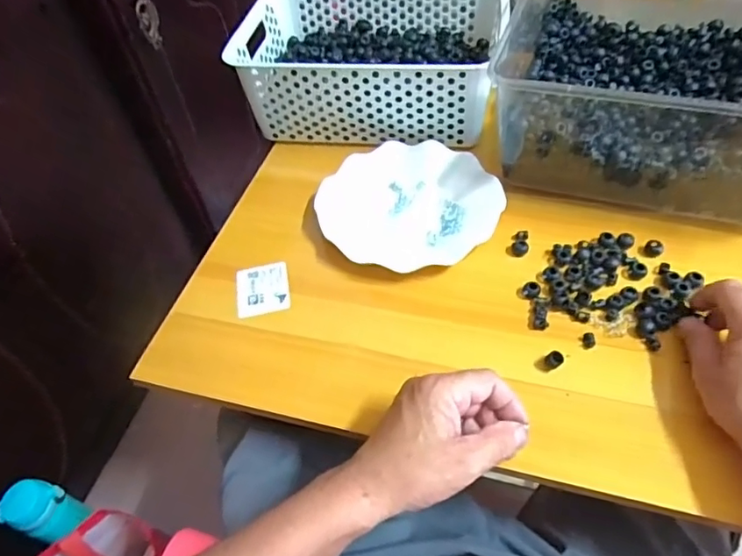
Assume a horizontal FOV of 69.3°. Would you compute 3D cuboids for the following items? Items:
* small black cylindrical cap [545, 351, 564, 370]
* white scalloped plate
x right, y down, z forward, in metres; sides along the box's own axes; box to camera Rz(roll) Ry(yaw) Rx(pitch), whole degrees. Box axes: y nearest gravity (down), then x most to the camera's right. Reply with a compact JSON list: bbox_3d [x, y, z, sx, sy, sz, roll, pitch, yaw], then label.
[{"bbox_3d":[0.152,0.068,0.444,0.015,0.010,0.013,-37,57,-23],"label":"small black cylindrical cap"},{"bbox_3d":[0.037,-0.079,0.569,0.181,0.025,0.171,-3,50,3],"label":"white scalloped plate"}]

